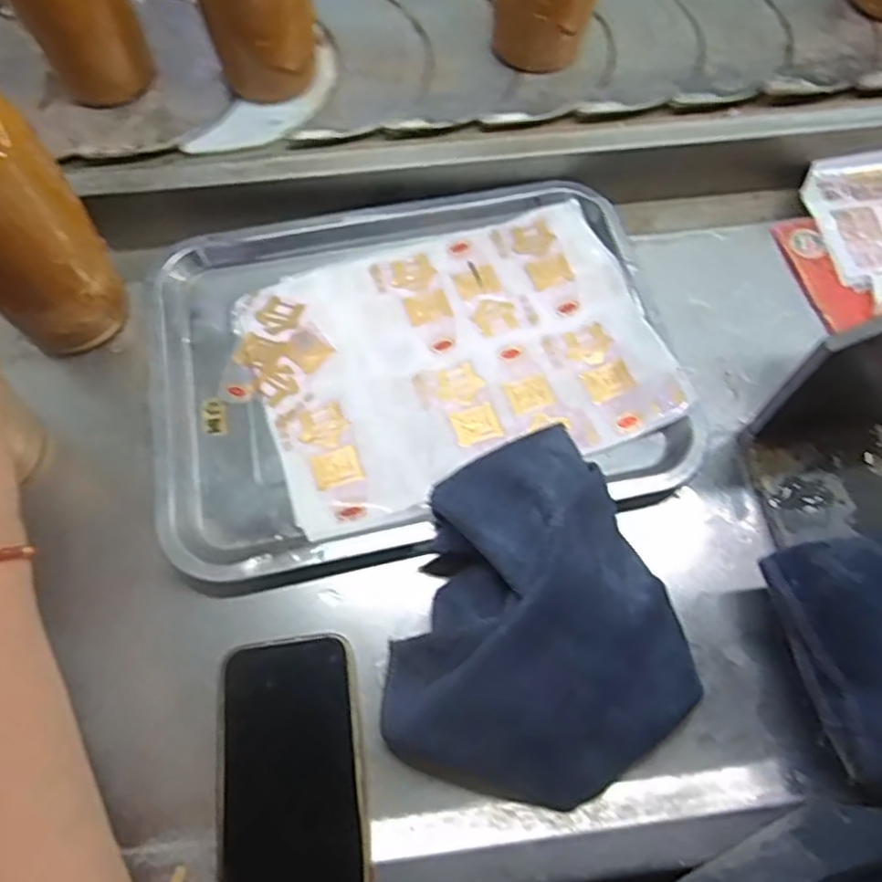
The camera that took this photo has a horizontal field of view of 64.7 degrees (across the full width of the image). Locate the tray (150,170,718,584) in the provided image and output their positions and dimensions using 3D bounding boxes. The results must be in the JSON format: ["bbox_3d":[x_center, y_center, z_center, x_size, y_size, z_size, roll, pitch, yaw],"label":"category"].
[{"bbox_3d":[-0.017,-0.063,0.476,0.343,0.033,0.260,-12,68,-6],"label":"tray"}]

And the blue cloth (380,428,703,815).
[{"bbox_3d":[0.063,0.095,0.385,0.167,0.057,0.193,13,68,5],"label":"blue cloth"}]

